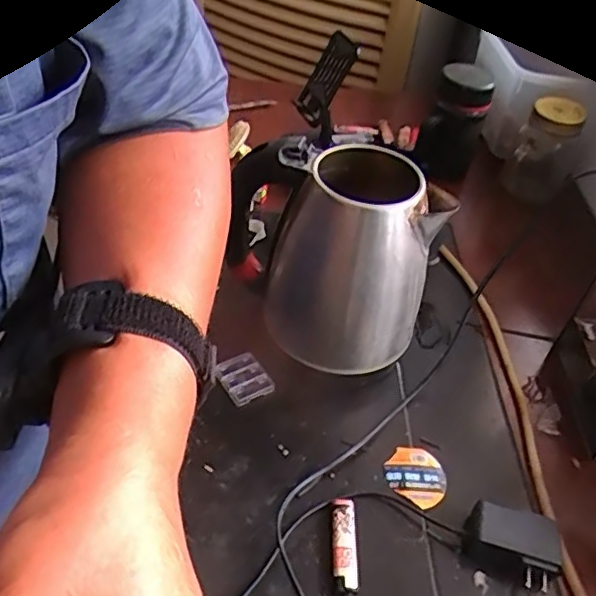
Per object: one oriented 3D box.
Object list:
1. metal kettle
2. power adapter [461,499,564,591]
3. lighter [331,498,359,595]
[{"bbox_3d":[0.048,-0.038,0.573,0.127,0.182,0.144,-21,51,-26],"label":"metal kettle"},{"bbox_3d":[0.176,0.202,0.495,0.070,0.030,0.050,20,46,13],"label":"power adapter"},{"bbox_3d":[0.038,0.201,0.493,0.019,0.009,0.076,4,44,-4],"label":"lighter"}]

